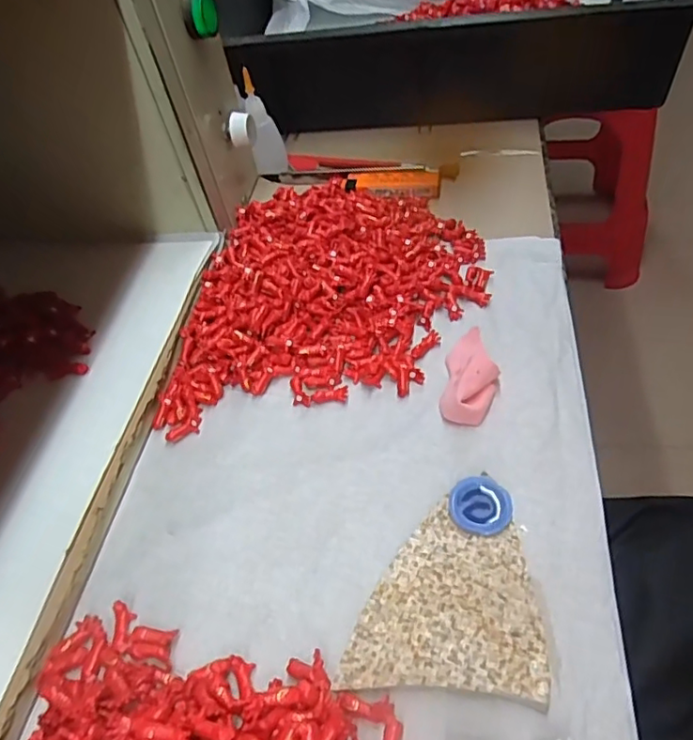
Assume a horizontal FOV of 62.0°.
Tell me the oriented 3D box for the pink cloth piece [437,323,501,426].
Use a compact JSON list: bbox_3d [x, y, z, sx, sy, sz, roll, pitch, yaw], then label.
[{"bbox_3d":[0.073,0.000,0.334,0.030,0.020,0.069,4,51,14],"label":"pink cloth piece"}]

